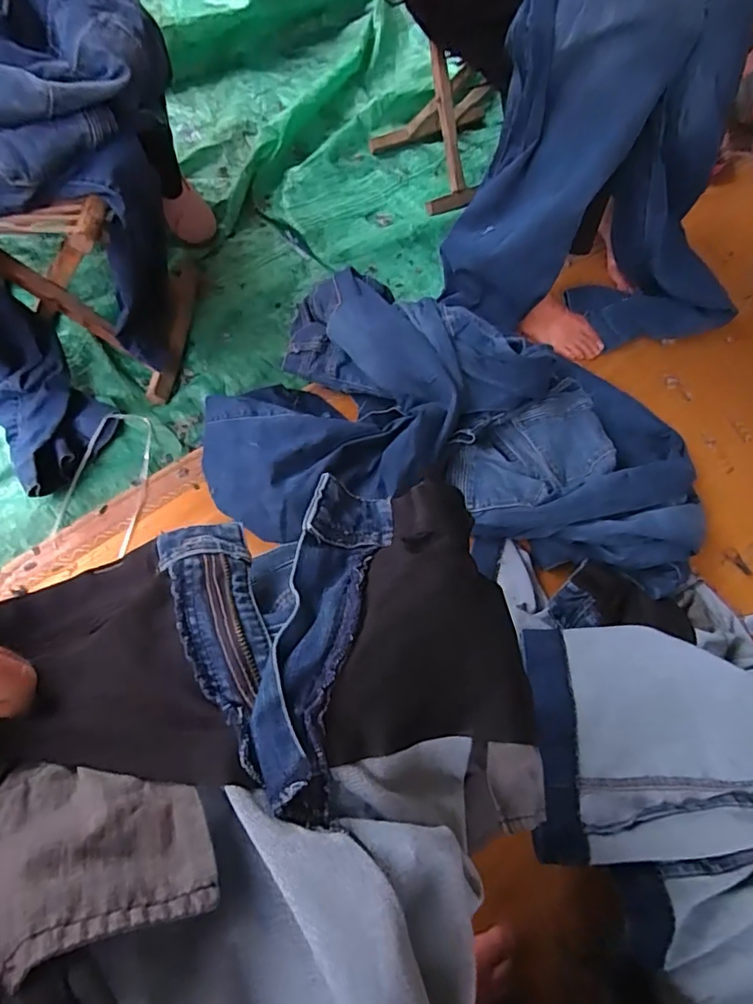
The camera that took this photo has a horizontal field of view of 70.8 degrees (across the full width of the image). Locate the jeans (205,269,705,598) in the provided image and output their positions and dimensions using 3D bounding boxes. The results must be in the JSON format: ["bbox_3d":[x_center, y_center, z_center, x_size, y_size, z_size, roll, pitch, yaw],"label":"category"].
[{"bbox_3d":[0.141,-0.113,0.789,0.677,0.159,0.371,12,65,3],"label":"jeans"}]

